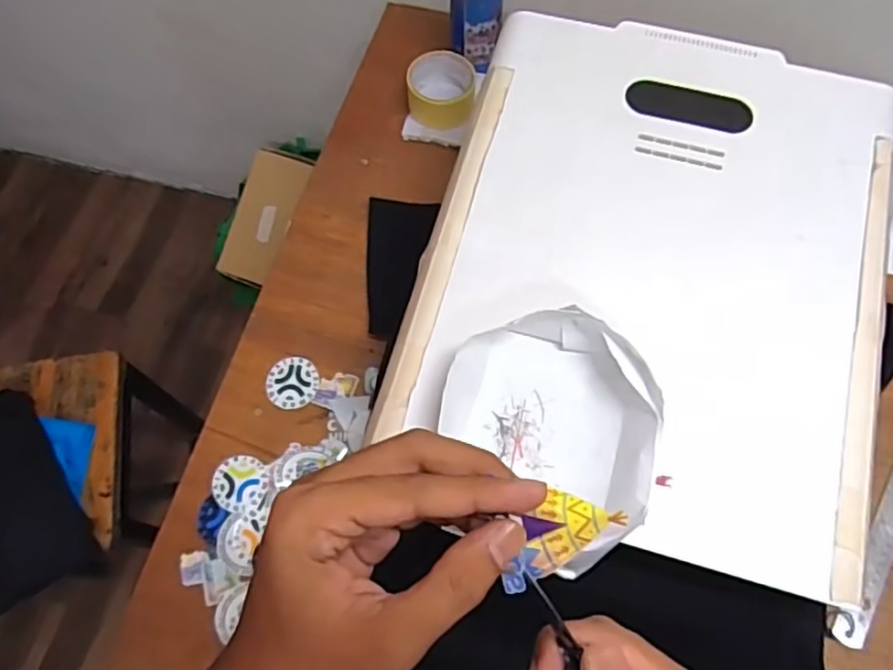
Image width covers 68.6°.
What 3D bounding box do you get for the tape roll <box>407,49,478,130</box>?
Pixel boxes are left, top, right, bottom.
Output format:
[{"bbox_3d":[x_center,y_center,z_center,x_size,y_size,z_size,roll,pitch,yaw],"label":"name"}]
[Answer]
[{"bbox_3d":[-0.006,-0.316,0.842,0.086,0.041,0.089,0,67,0],"label":"tape roll"}]

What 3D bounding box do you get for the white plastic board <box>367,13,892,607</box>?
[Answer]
[{"bbox_3d":[0.187,-0.074,0.594,0.391,0.039,0.495,15,68,6],"label":"white plastic board"}]

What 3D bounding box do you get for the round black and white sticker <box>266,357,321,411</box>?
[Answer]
[{"bbox_3d":[-0.169,0.053,0.722,0.056,0.007,0.057,1,72,-4],"label":"round black and white sticker"}]

